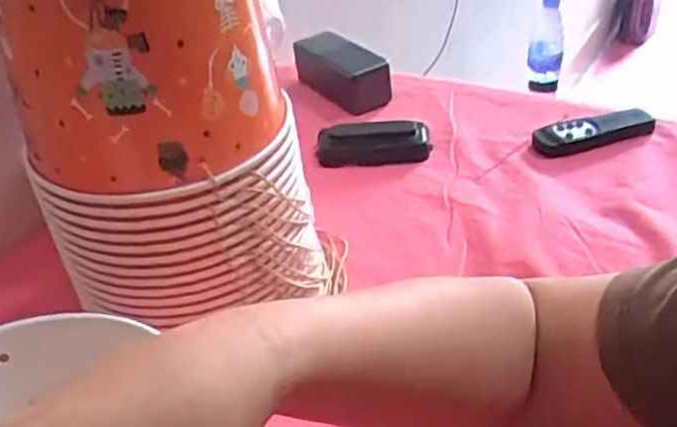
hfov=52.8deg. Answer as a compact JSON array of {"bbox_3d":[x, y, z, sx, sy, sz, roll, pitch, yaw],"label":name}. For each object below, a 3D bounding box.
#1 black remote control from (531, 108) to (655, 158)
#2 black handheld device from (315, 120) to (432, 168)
[{"bbox_3d":[0.241,-0.079,0.643,0.117,0.017,0.035,-13,36,-8],"label":"black remote control"},{"bbox_3d":[0.033,-0.069,0.658,0.107,0.028,0.040,-3,36,5],"label":"black handheld device"}]

